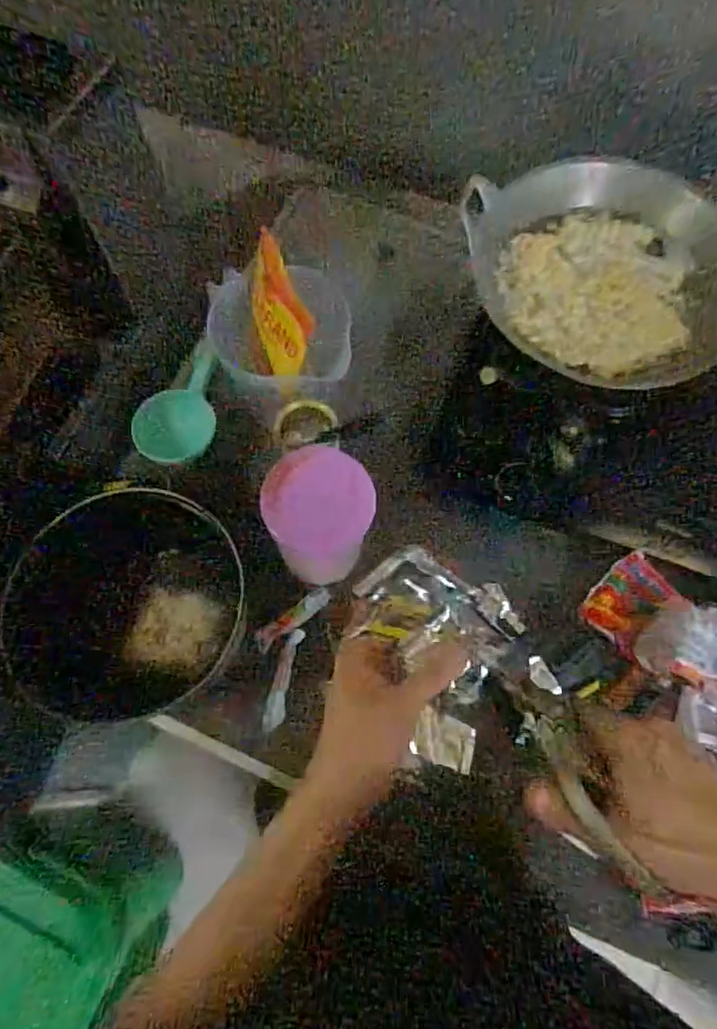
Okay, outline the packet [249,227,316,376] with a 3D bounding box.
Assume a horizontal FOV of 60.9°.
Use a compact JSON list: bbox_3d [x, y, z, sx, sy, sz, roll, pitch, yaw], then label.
[{"bbox_3d":[-0.082,-0.213,0.627,0.063,0.135,0.035,-6,28,-3],"label":"packet"}]

